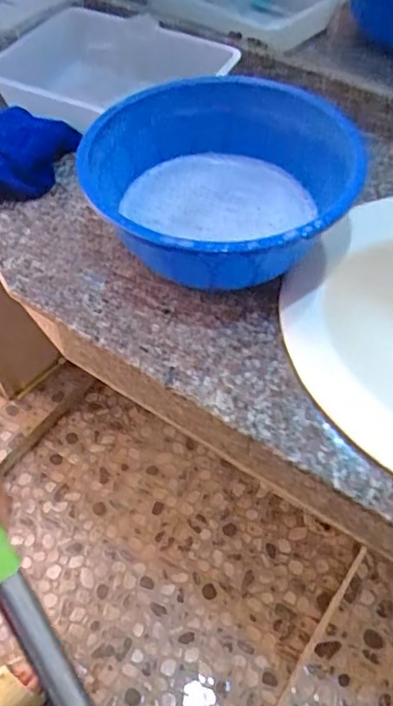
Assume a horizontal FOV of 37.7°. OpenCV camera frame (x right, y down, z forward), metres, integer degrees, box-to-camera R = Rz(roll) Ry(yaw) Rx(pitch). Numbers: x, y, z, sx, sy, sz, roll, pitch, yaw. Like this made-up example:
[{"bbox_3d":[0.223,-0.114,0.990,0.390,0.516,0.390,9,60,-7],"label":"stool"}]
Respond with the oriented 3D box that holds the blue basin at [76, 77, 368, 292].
[{"bbox_3d":[0.020,-0.189,0.667,0.289,0.121,0.287,0,54,0],"label":"blue basin"}]

